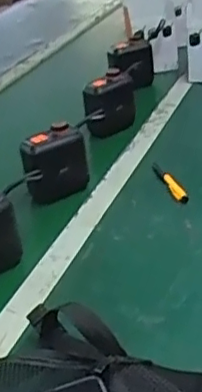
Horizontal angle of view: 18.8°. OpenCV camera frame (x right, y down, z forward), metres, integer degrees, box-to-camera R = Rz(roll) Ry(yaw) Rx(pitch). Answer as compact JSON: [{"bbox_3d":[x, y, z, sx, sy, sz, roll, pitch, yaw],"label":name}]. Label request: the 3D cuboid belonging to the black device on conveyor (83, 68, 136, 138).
[{"bbox_3d":[0.014,-0.165,1.094,0.087,0.102,0.064,-9,29,0],"label":"black device on conveyor"}]

